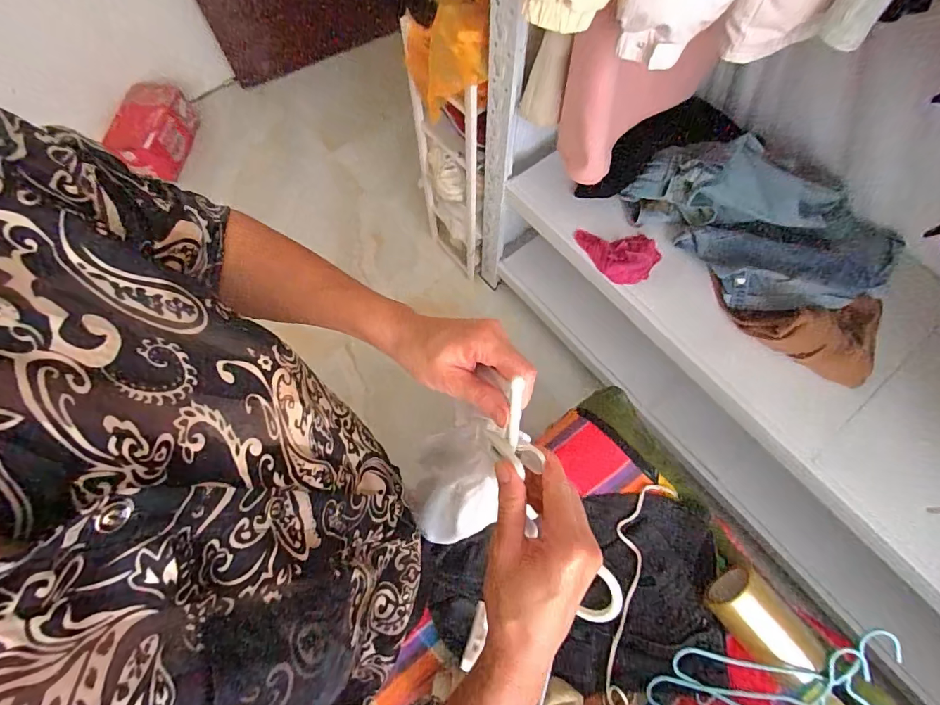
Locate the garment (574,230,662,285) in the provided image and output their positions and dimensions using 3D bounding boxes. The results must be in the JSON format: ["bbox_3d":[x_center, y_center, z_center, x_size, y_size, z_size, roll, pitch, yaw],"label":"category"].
[{"bbox_3d":[0.353,-0.230,1.043,0.196,0.043,0.131,5,71,2],"label":"garment"}]

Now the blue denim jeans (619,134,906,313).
[{"bbox_3d":[0.658,-0.294,1.003,0.581,0.123,0.345,32,74,11],"label":"blue denim jeans"}]

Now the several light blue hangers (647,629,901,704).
[{"bbox_3d":[0.547,0.541,0.689,0.475,0.107,0.250,22,72,8],"label":"several light blue hangers"}]

